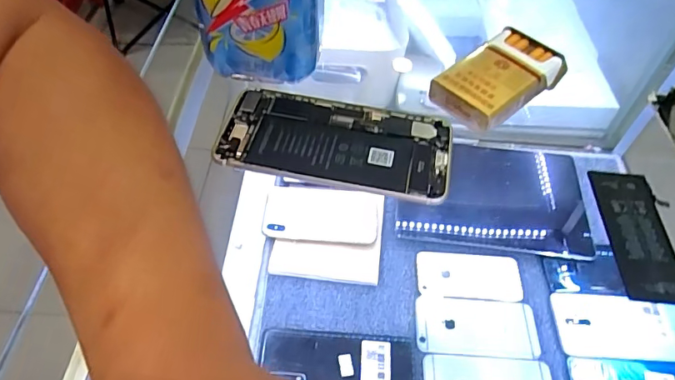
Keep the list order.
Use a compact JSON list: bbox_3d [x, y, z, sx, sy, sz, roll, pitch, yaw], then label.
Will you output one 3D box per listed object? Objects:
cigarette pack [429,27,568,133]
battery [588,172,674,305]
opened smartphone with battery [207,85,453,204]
[{"bbox_3d":[0.120,-0.084,0.366,0.092,0.027,0.057,-34,60,-26],"label":"cigarette pack"},{"bbox_3d":[0.185,0.027,0.299,0.036,0.009,0.090,4,51,1],"label":"battery"},{"bbox_3d":[-0.002,-0.034,0.335,0.154,0.007,0.079,10,51,6],"label":"opened smartphone with battery"}]

